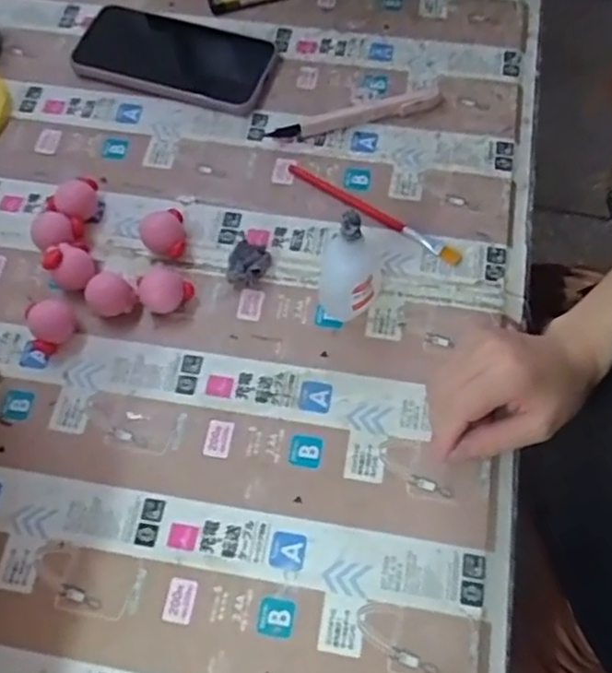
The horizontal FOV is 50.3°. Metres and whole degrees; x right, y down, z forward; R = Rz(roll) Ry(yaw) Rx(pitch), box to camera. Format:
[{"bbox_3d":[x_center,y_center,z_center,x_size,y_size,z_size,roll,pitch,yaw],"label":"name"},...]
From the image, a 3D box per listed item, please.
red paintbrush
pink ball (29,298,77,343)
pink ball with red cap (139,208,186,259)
[{"bbox_3d":[0.047,-0.090,0.467,0.141,0.007,0.015,33,71,16],"label":"red paintbrush"},{"bbox_3d":[-0.165,-0.008,0.427,0.024,0.022,0.028,37,72,18],"label":"pink ball"},{"bbox_3d":[-0.098,-0.069,0.453,0.029,0.025,0.026,-20,66,-6],"label":"pink ball with red cap"}]

